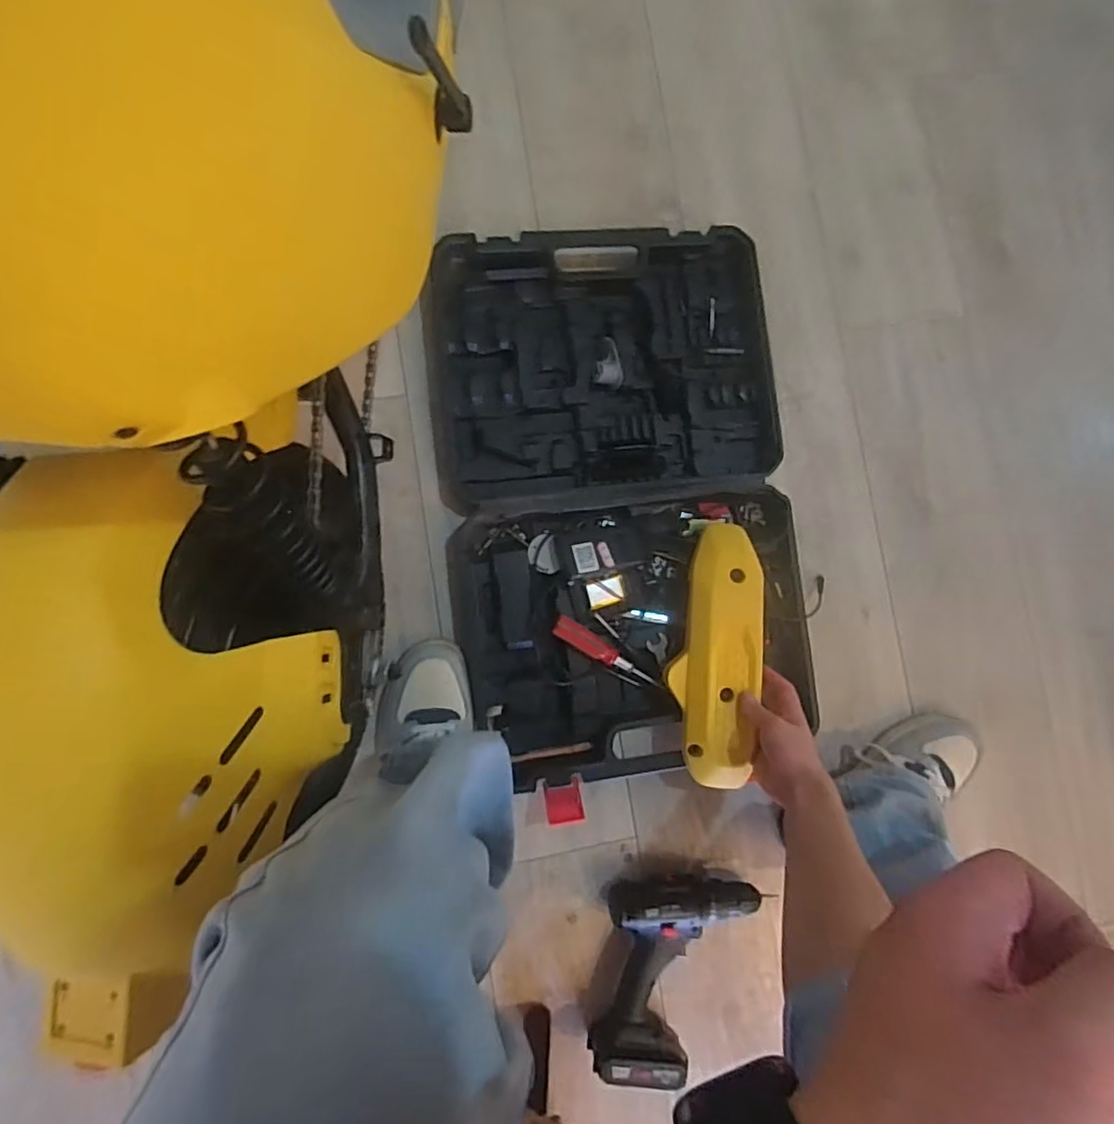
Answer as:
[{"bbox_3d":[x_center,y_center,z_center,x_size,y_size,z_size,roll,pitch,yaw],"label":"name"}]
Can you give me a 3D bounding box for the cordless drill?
[{"bbox_3d":[0.137,0.480,0.709,0.165,0.084,0.216,14,84,-4],"label":"cordless drill"}]

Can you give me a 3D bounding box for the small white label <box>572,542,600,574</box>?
[{"bbox_3d":[0.034,-0.005,0.714,0.027,0.004,0.037,-12,72,-8],"label":"small white label"}]

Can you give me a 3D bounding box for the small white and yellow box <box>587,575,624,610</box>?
[{"bbox_3d":[0.061,0.036,0.735,0.050,0.020,0.031,-16,90,-9],"label":"small white and yellow box"}]

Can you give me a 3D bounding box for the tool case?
[{"bbox_3d":[0.067,-0.078,0.733,0.465,0.055,0.658,-6,89,-9],"label":"tool case"}]

